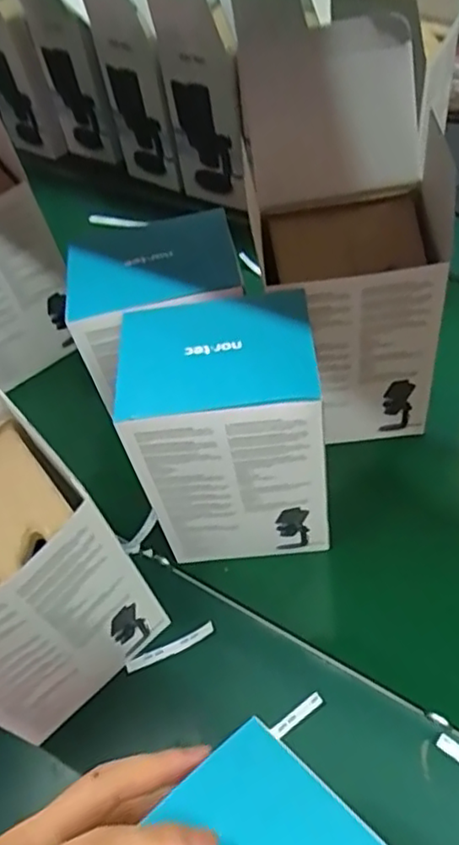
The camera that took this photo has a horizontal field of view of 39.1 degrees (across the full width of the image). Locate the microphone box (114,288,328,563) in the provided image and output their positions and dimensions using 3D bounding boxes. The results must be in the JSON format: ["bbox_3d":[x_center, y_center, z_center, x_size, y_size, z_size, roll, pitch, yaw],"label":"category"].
[{"bbox_3d":[0.003,0.010,0.568,0.157,0.224,0.137,-4,54,1],"label":"microphone box"}]

